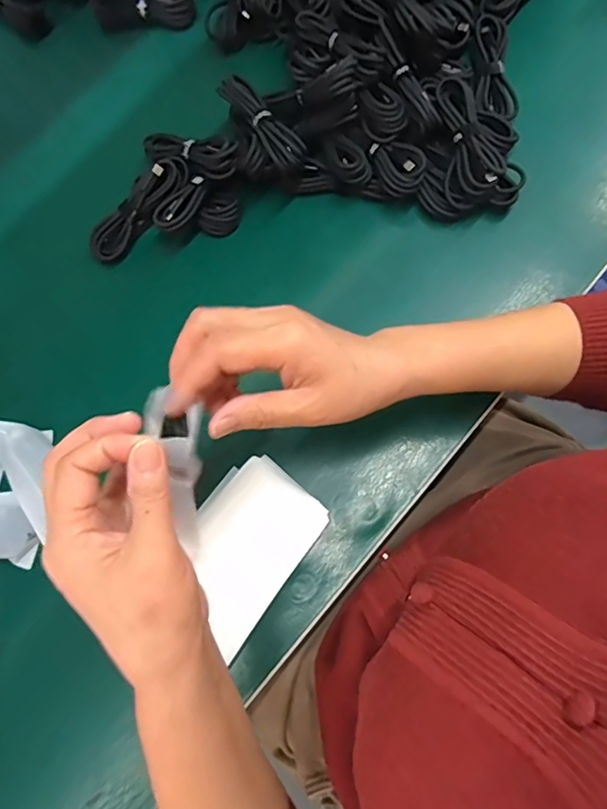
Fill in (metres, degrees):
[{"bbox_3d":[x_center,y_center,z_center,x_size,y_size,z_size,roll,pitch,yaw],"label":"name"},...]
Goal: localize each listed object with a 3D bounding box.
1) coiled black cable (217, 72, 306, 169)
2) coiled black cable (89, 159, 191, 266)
[{"bbox_3d":[-0.034,-0.247,0.440,0.034,0.023,0.102,-34,75,-4],"label":"coiled black cable"},{"bbox_3d":[-0.155,-0.181,0.459,0.115,0.022,0.035,-45,79,10],"label":"coiled black cable"}]

